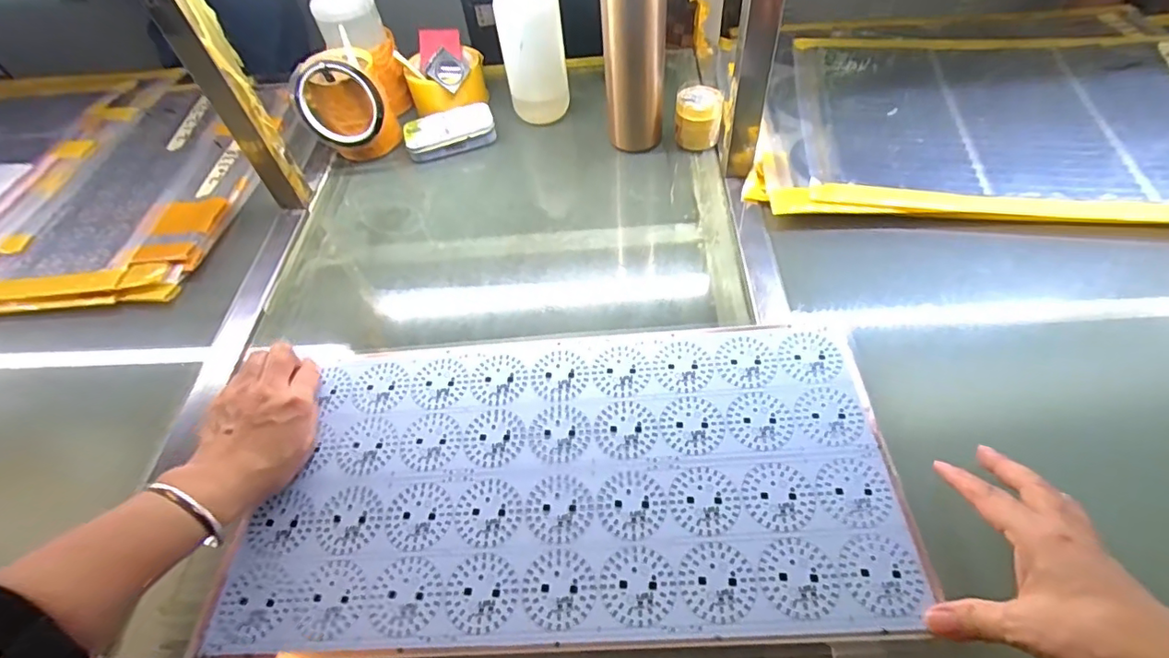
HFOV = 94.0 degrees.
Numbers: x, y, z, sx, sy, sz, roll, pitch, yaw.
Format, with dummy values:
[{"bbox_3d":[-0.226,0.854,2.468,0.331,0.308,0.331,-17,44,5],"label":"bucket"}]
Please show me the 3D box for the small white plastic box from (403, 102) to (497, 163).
[{"bbox_3d":[-0.165,-0.239,0.673,0.110,0.037,0.048,-19,55,-8],"label":"small white plastic box"}]

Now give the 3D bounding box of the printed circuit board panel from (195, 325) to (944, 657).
[{"bbox_3d":[-0.012,0.106,0.413,0.465,0.009,0.235,-4,54,3],"label":"printed circuit board panel"}]

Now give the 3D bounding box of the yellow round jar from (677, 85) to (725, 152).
[{"bbox_3d":[0.132,-0.245,0.631,0.053,0.058,0.050,4,55,9],"label":"yellow round jar"}]

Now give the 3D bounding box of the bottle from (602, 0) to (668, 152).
[{"bbox_3d":[0.051,-0.295,0.570,0.053,0.228,0.056,-40,60,-22],"label":"bottle"}]

